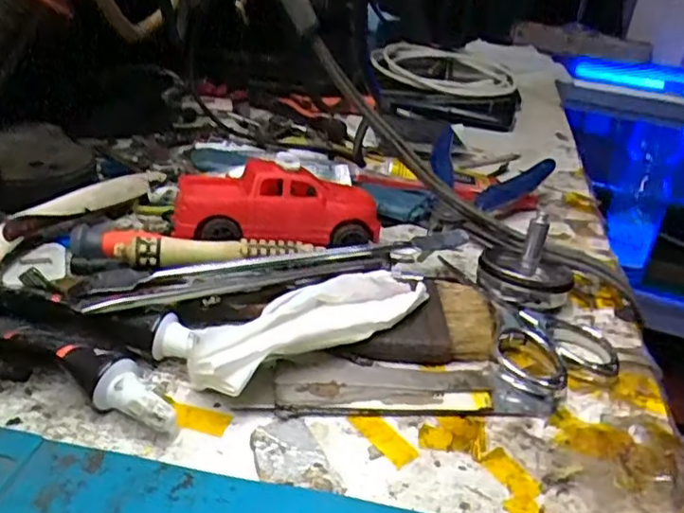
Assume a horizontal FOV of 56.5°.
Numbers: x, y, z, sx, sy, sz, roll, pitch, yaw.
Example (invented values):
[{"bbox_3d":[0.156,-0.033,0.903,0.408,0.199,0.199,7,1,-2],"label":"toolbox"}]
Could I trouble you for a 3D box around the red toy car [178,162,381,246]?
[{"bbox_3d":[-0.030,-0.027,0.296,0.091,0.027,0.049,0,29,-10],"label":"red toy car"}]

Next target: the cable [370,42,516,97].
[{"bbox_3d":[0.100,-0.183,0.633,0.140,0.029,0.148,14,29,15],"label":"cable"}]

